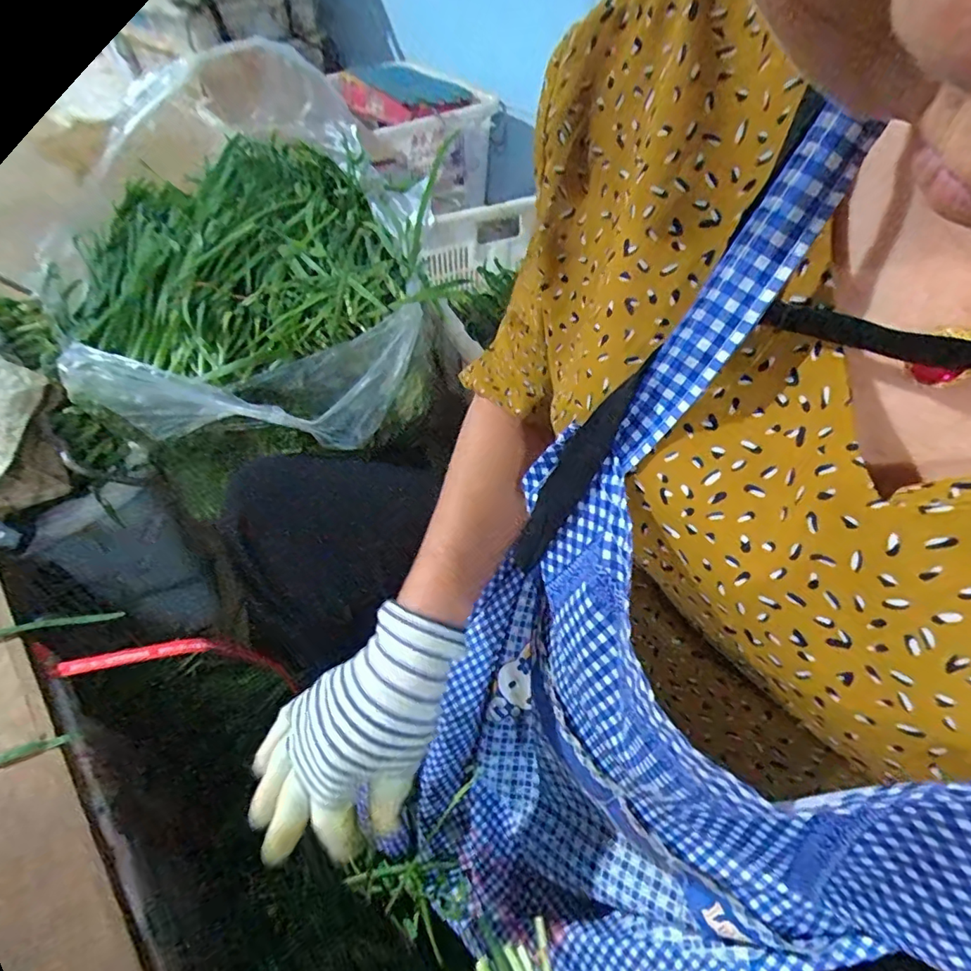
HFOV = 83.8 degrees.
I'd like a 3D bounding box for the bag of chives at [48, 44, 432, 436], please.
[{"bbox_3d":[-0.302,-0.292,0.652,0.429,0.149,0.572,-4,48,-5],"label":"bag of chives"}]

